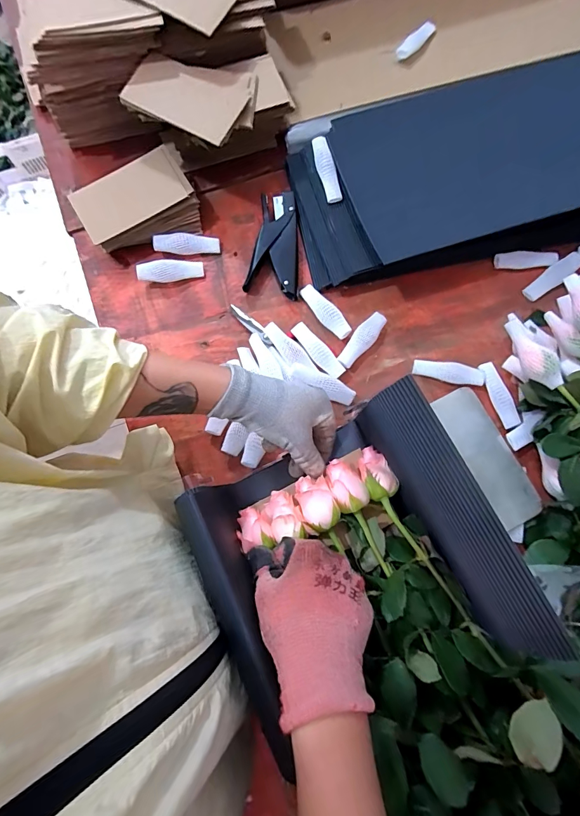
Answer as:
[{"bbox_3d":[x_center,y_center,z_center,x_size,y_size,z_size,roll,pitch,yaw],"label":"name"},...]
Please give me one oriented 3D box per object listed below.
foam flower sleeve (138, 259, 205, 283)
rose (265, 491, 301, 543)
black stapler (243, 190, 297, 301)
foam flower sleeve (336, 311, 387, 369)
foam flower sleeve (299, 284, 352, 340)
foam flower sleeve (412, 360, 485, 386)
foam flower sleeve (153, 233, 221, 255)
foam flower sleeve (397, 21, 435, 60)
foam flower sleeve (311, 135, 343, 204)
[{"bbox_3d":[-0.163,-0.190,0.513,0.084,0.026,0.026,-11,79,-3],"label":"foam flower sleeve"},{"bbox_3d":[-0.007,0.099,0.347,0.028,0.025,0.042,-19,79,-4],"label":"rose"},{"bbox_3d":[-0.020,-0.226,0.517,0.067,0.025,0.142,6,79,1],"label":"black stapler"},{"bbox_3d":[0.094,-0.088,0.494,0.026,0.018,0.087,40,81,7],"label":"foam flower sleeve"},{"bbox_3d":[0.048,-0.129,0.503,0.026,0.017,0.090,-32,81,-7],"label":"foam flower sleeve"},{"bbox_3d":[0.207,-0.046,0.492,0.087,0.017,0.024,10,79,1],"label":"foam flower sleeve"},{"bbox_3d":[-0.143,-0.227,0.521,0.087,0.016,0.028,-7,79,-2],"label":"foam flower sleeve"},{"bbox_3d":[0.187,-0.550,0.564,0.018,0.013,0.079,40,81,7],"label":"foam flower sleeve"},{"bbox_3d":[0.050,-0.326,0.515,0.026,0.021,0.090,-13,79,-3],"label":"foam flower sleeve"}]

